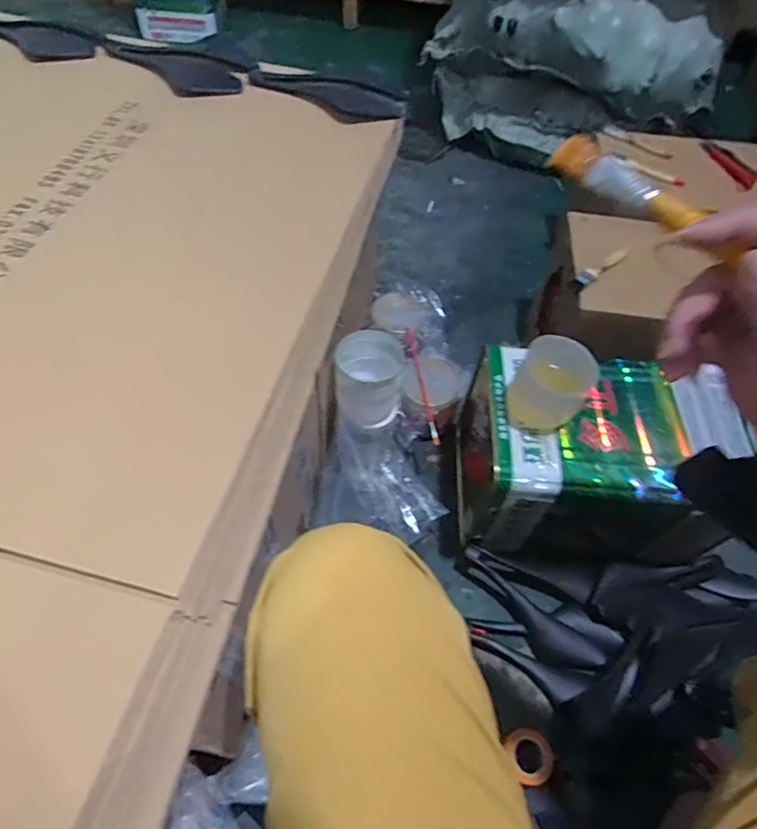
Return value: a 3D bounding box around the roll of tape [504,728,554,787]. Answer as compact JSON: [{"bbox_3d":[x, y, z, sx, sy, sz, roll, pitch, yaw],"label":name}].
[{"bbox_3d":[0.197,0.444,0.711,0.059,0.031,0.063,-13,58,-13],"label":"roll of tape"}]

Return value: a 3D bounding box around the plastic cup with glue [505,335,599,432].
[{"bbox_3d":[0.225,-0.037,0.710,0.092,0.093,0.094,2,56,-3],"label":"plastic cup with glue"}]

